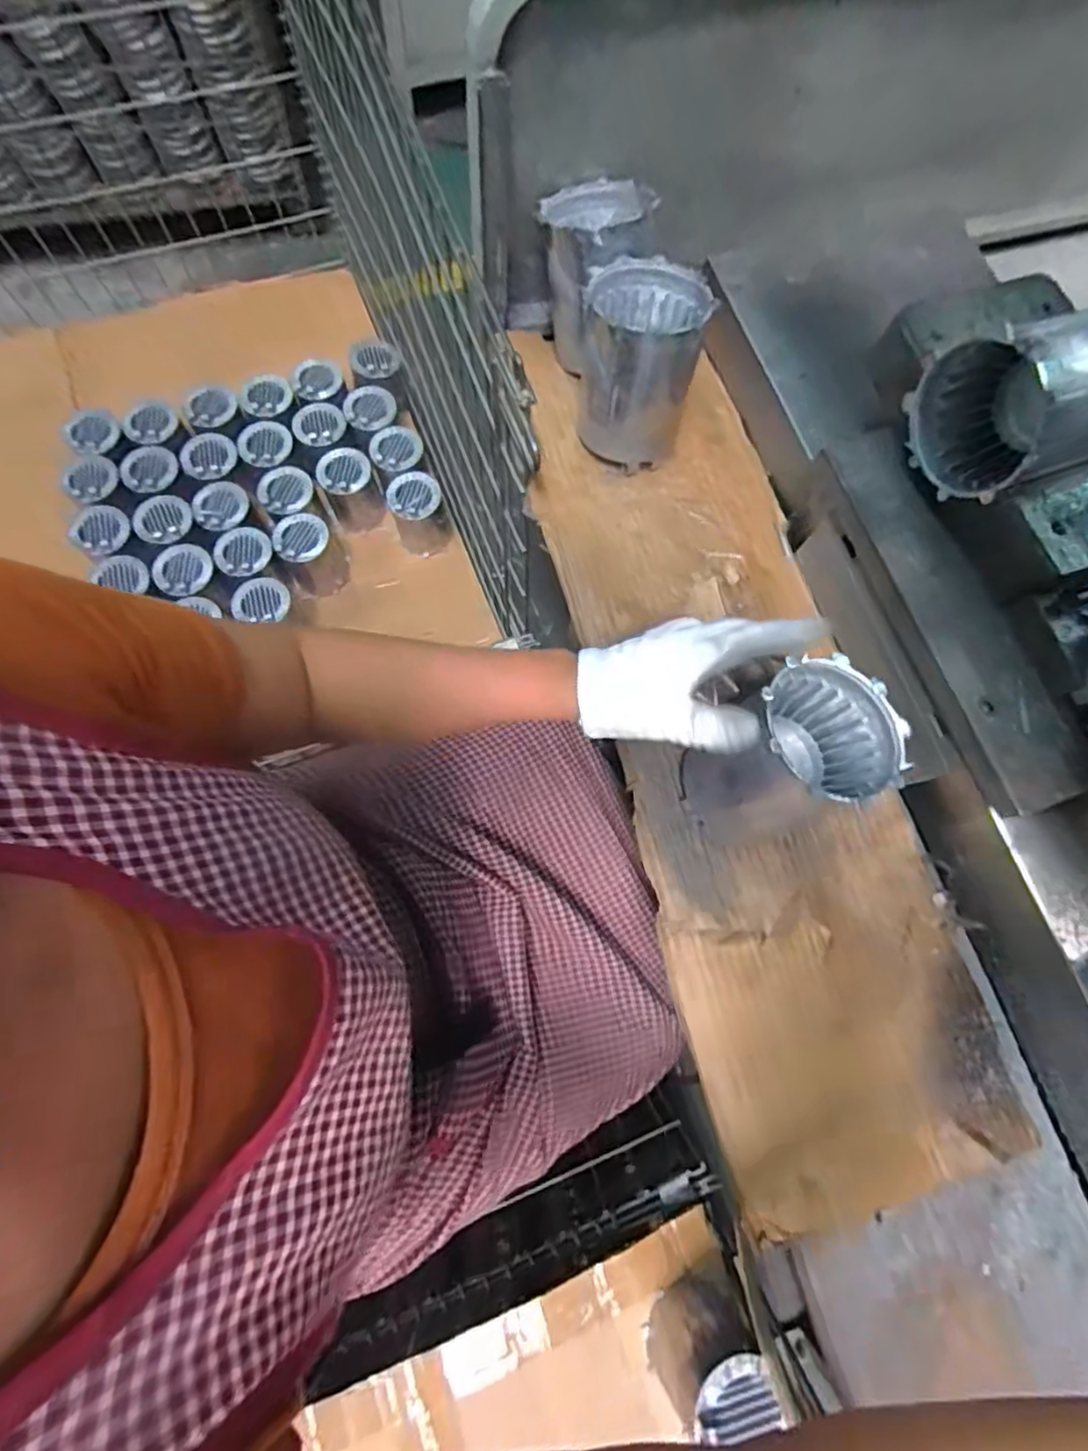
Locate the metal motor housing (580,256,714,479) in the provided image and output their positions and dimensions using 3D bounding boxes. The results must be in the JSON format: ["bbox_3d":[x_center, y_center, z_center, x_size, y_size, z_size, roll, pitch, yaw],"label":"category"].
[{"bbox_3d":[0.075,-0.295,0.509,0.094,0.115,0.111,16,75,2],"label":"metal motor housing"}]

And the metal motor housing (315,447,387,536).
[{"bbox_3d":[-0.332,-0.405,1.070,0.086,0.124,0.084,1,75,-2],"label":"metal motor housing"}]

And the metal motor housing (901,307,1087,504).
[{"bbox_3d":[0.319,-0.204,0.388,0.123,0.087,0.089,-16,77,-6],"label":"metal motor housing"}]

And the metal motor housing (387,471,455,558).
[{"bbox_3d":[-0.214,-0.365,1.067,0.094,0.114,0.094,-20,77,-7],"label":"metal motor housing"}]

